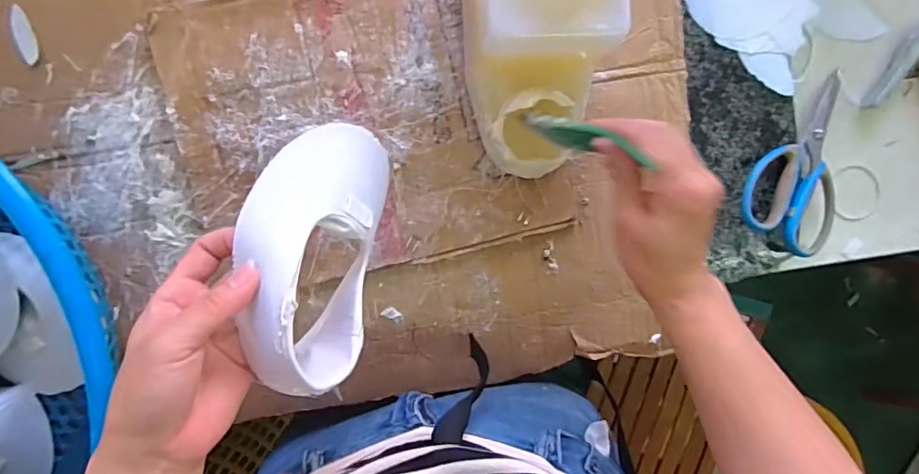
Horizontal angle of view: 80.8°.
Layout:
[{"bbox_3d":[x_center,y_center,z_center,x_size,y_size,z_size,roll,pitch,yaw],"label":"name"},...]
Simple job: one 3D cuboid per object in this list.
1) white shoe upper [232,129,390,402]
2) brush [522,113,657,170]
[{"bbox_3d":[-0.093,0.009,0.339,0.073,0.079,0.158,8,92,-3],"label":"white shoe upper"},{"bbox_3d":[0.087,-0.072,0.388,0.029,0.124,0.011,30,91,-35],"label":"brush"}]

